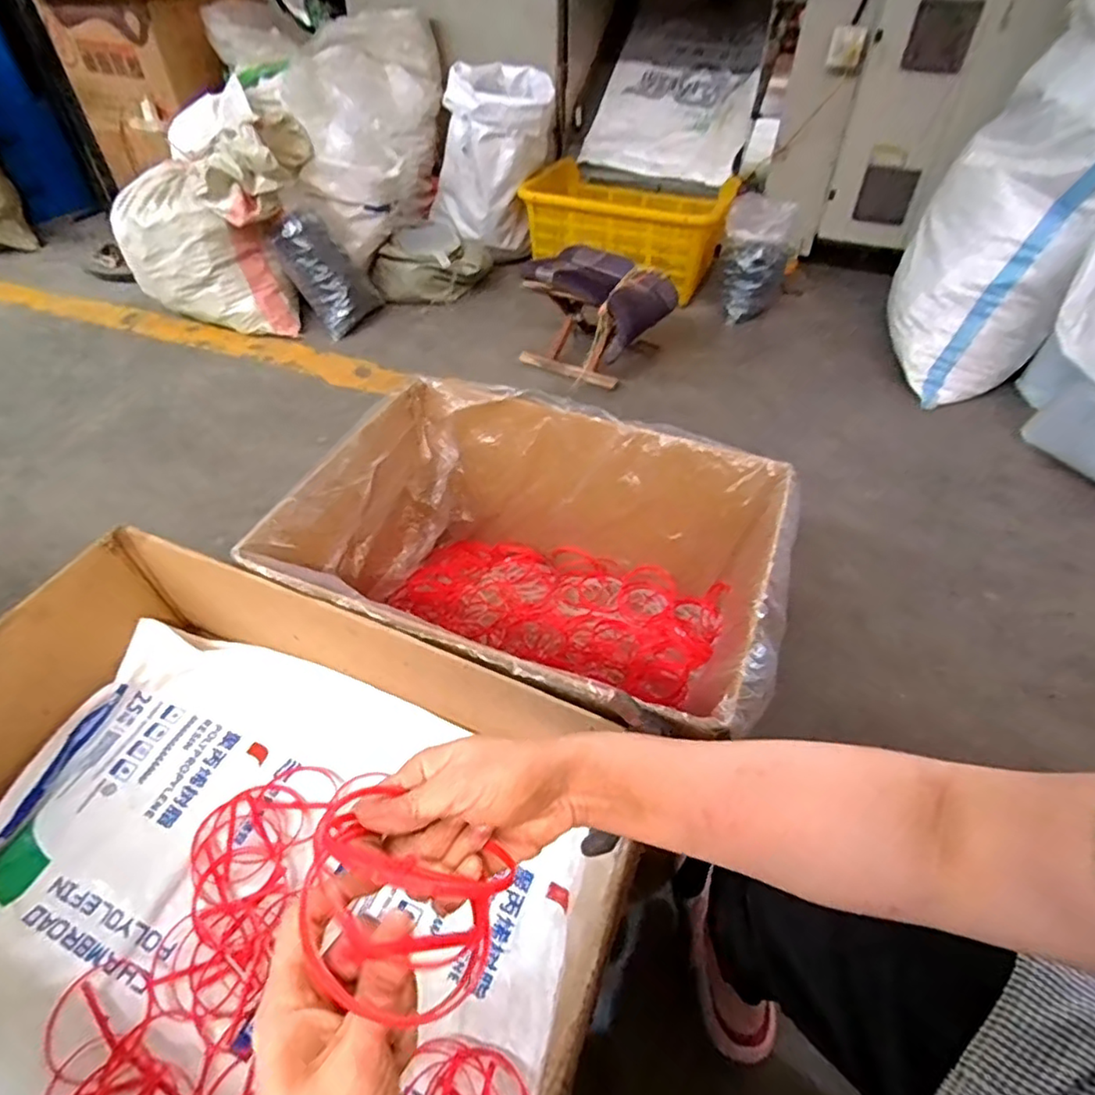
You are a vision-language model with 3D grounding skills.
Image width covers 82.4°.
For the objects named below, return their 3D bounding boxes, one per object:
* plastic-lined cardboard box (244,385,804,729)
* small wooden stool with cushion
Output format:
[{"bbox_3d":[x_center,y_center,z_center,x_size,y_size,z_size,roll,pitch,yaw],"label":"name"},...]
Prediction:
[{"bbox_3d":[-0.011,0.065,0.892,0.595,0.337,0.447,17,47,15],"label":"plastic-lined cardboard box"},{"bbox_3d":[0.134,-0.606,1.604,0.339,0.231,0.268,19,48,17],"label":"small wooden stool with cushion"}]

